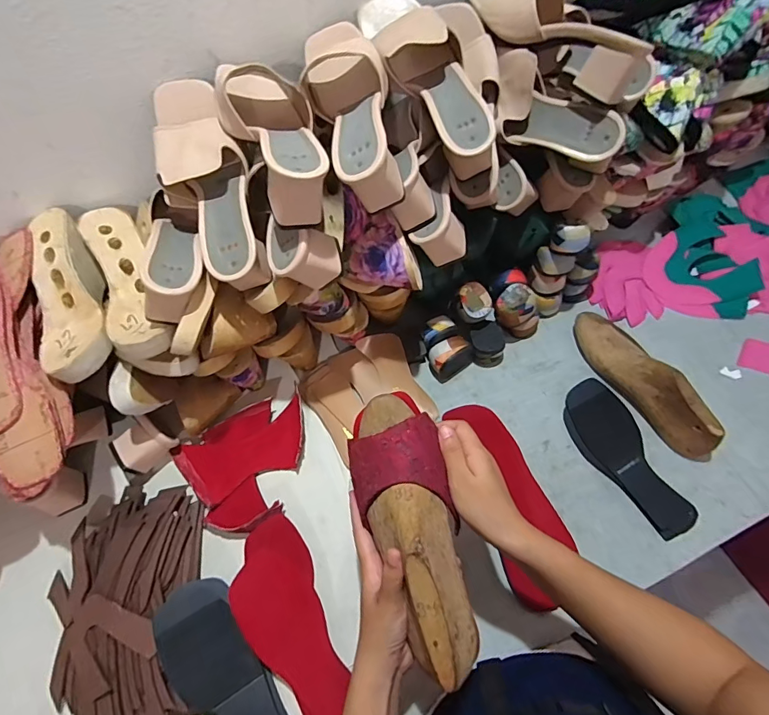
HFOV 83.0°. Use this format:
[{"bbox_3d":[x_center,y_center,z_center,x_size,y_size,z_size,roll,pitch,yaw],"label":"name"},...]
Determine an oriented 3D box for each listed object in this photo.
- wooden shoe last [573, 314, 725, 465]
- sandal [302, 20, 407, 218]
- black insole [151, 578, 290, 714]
[{"bbox_3d":[0.354,0.024,0.595,0.067,0.078,0.238,-19,64,-7],"label":"wooden shoe last"},{"bbox_3d":[-0.036,-0.273,0.474,0.082,0.076,0.238,-17,62,-5],"label":"sandal"},{"bbox_3d":[-0.168,0.352,0.462,0.079,0.051,0.223,-31,66,-13],"label":"black insole"}]

